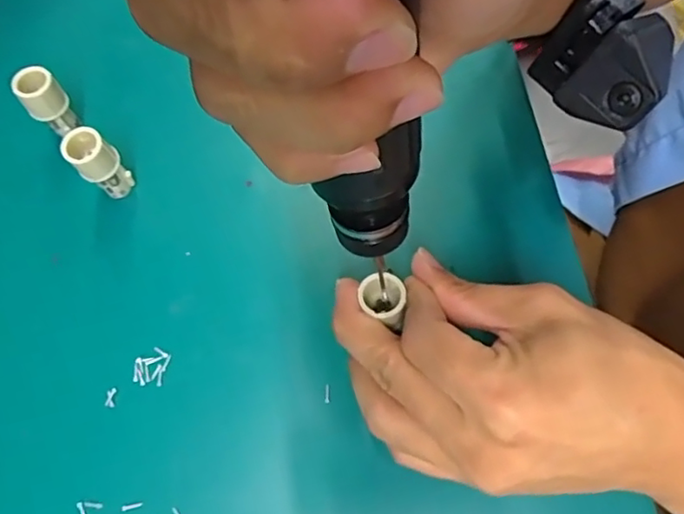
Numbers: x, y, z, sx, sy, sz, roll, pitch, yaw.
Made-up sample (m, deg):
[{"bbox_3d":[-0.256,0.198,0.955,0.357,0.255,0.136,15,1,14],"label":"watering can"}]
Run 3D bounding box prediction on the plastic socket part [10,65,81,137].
[{"bbox_3d":[-0.150,-0.078,0.308,0.020,0.040,0.015,-38,69,-14],"label":"plastic socket part"}]

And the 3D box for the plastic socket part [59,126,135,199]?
[{"bbox_3d":[-0.118,-0.043,0.292,0.016,0.044,0.018,35,71,17],"label":"plastic socket part"}]

